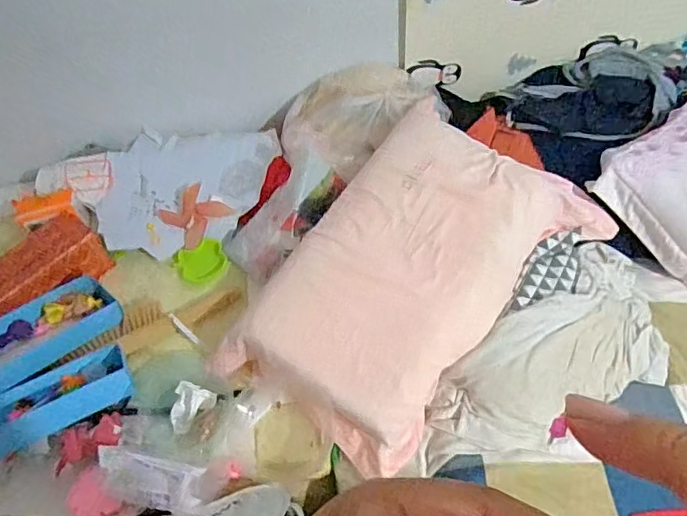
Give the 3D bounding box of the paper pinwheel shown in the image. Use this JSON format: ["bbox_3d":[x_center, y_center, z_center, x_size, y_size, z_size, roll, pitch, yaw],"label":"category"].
[{"bbox_3d":[-0.313,-0.093,1.128,0.119,0.018,0.105,-44,85,-1],"label":"paper pinwheel"}]

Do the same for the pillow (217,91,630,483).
[{"bbox_3d":[0.146,0.025,0.959,0.424,0.153,0.655,29,62,23],"label":"pillow"}]

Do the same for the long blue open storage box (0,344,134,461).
[{"bbox_3d":[-0.539,0.266,0.935,0.346,0.058,0.122,-19,55,-9],"label":"long blue open storage box"}]

